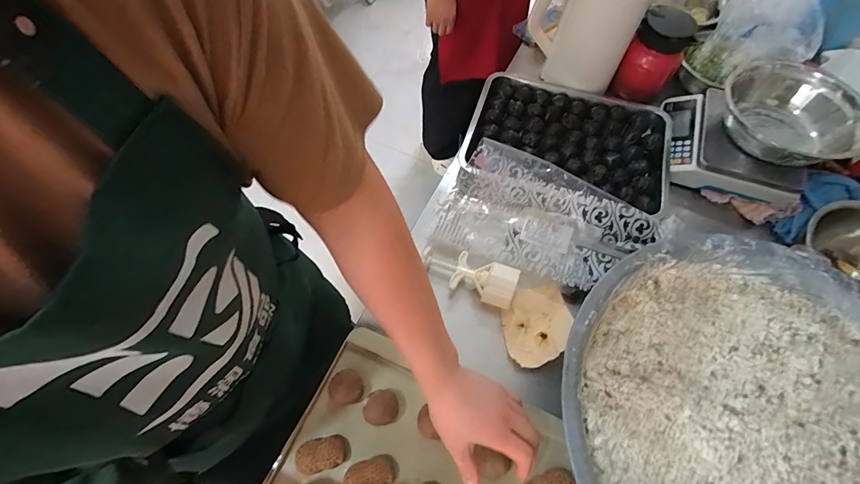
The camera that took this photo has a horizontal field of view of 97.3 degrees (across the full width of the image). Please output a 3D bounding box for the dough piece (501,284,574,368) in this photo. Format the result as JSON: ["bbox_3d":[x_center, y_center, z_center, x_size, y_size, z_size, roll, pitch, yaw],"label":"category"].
[{"bbox_3d":[0.178,0.136,0.625,0.117,0.035,0.129,-8,64,-5],"label":"dough piece"}]

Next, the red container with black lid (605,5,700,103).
[{"bbox_3d":[0.532,-0.437,0.917,0.117,0.190,0.118,27,66,12],"label":"red container with black lid"}]

